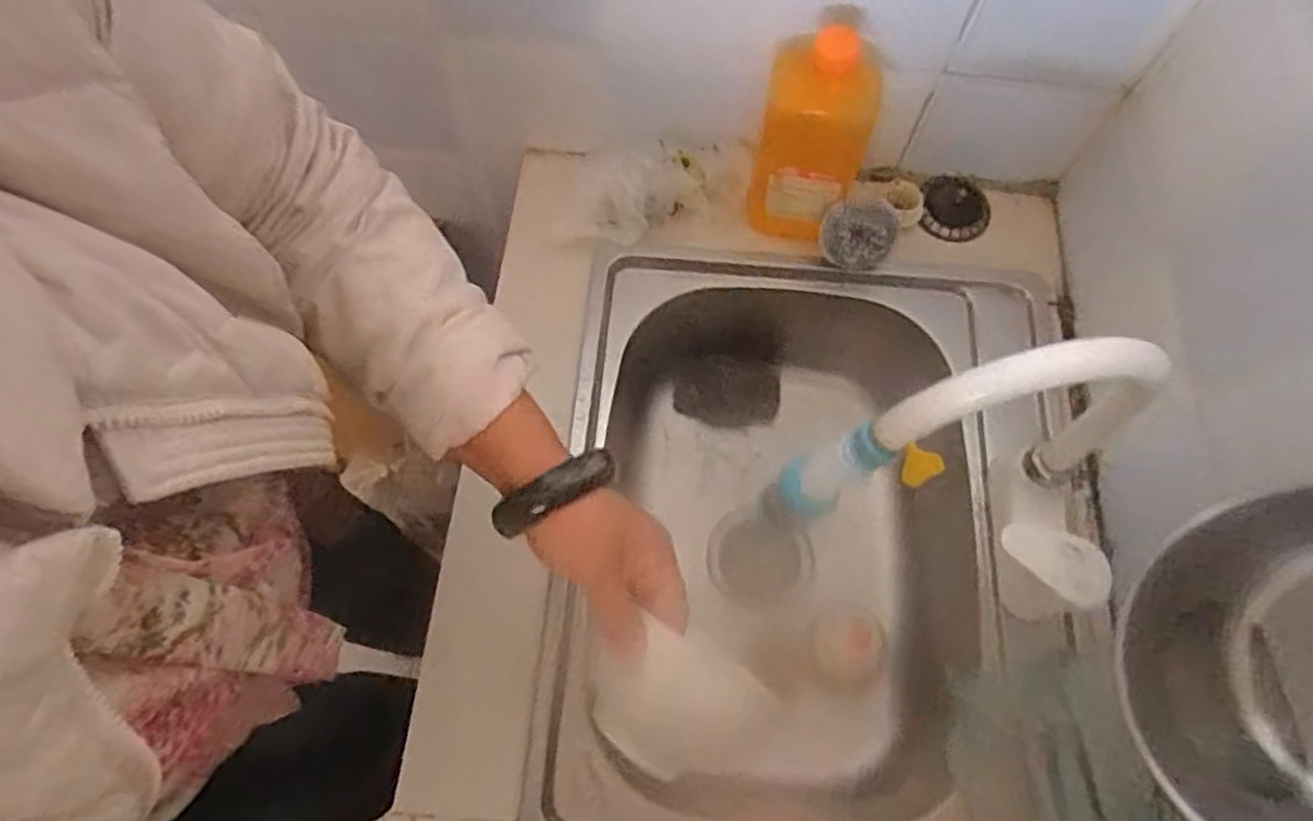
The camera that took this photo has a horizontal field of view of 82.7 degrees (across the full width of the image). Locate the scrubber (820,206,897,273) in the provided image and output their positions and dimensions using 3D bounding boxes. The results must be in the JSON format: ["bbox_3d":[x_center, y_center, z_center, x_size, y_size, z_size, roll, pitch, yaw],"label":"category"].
[{"bbox_3d":[0.182,-0.157,0.679,0.065,0.056,0.033,27,69,9],"label":"scrubber"}]

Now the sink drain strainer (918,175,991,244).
[{"bbox_3d":[0.288,-0.200,0.725,0.062,0.020,0.069,6,67,1],"label":"sink drain strainer"}]

